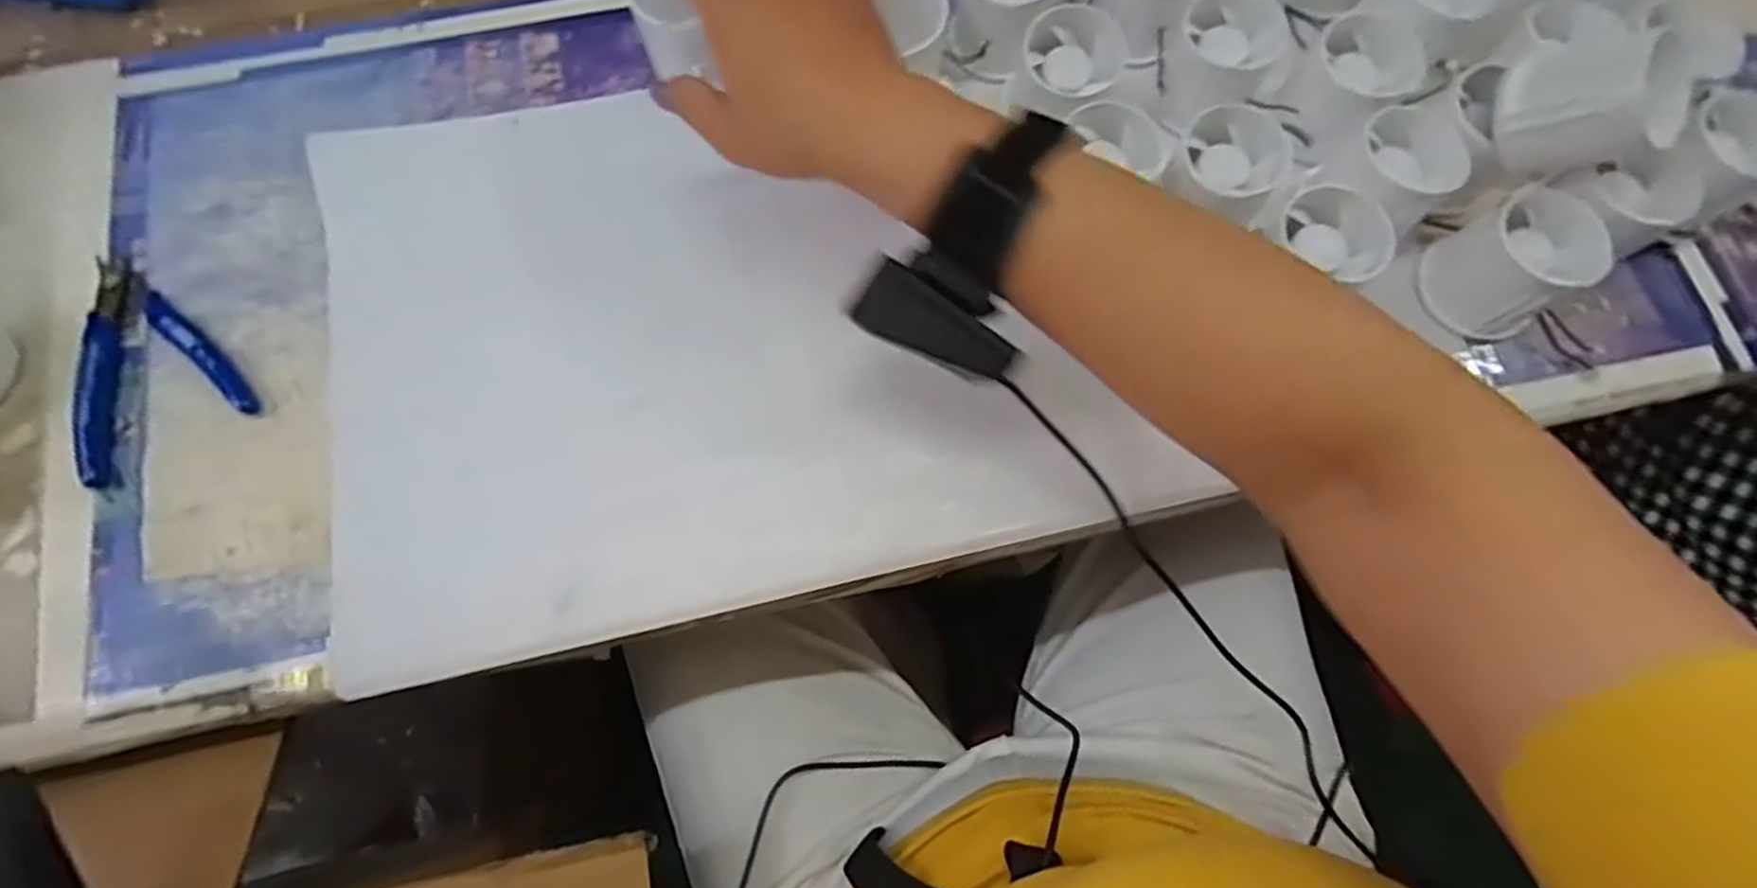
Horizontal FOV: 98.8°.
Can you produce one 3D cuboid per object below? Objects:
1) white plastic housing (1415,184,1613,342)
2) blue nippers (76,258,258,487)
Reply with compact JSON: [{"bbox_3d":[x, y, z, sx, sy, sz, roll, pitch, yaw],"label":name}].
[{"bbox_3d":[0.307,-0.088,0.365,0.052,0.051,0.055,0,74,-2],"label":"white plastic housing"},{"bbox_3d":[-0.366,-0.045,0.372,0.075,0.010,0.114,-32,76,-9],"label":"blue nippers"}]

